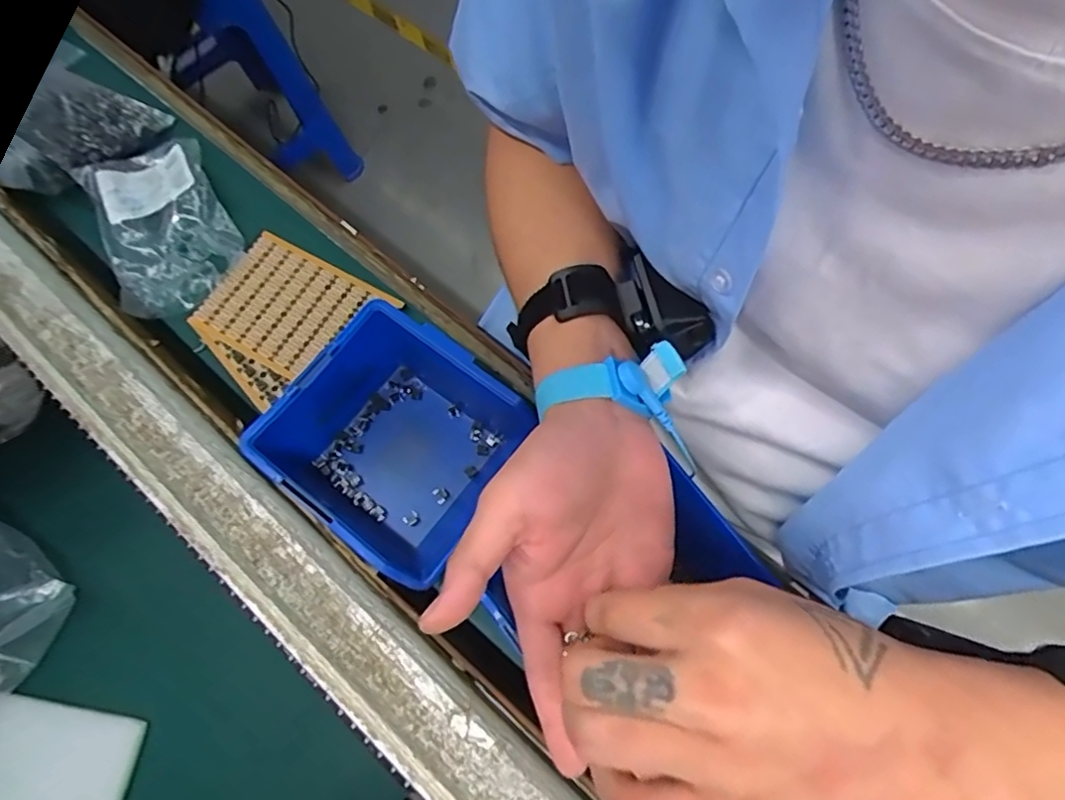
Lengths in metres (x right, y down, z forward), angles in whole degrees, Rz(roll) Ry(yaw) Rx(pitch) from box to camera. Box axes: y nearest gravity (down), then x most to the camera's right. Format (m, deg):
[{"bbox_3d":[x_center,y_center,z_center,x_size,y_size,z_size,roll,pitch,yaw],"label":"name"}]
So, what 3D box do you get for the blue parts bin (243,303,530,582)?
[{"bbox_3d":[-0.076,0.025,0.380,0.130,0.065,0.127,36,75,13],"label":"blue parts bin"}]

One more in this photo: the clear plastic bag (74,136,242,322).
[{"bbox_3d":[-0.282,-0.134,0.473,0.091,0.019,0.156,-28,72,-8],"label":"clear plastic bag"}]

